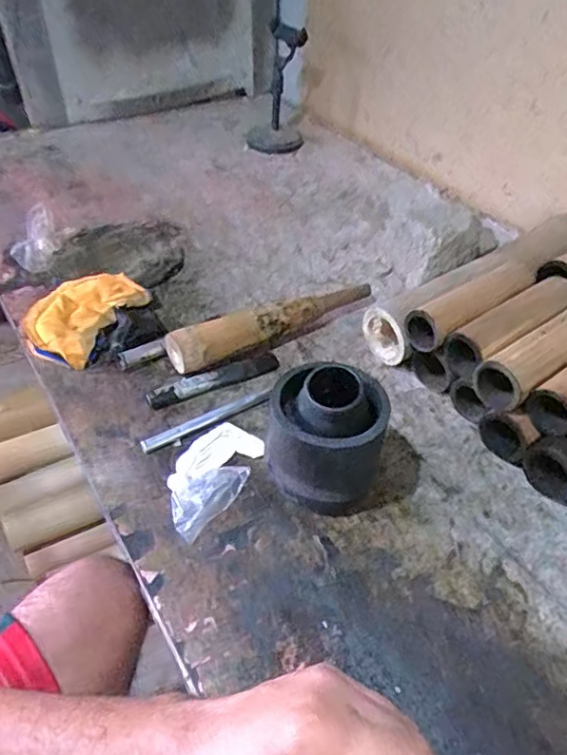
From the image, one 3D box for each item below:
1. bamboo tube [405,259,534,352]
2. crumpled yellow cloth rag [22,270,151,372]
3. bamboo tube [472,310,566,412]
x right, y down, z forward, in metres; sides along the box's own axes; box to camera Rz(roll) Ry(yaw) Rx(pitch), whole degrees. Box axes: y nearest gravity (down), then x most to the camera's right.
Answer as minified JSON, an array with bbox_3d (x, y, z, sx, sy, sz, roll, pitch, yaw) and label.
[{"bbox_3d":[0.222,-0.084,0.663,0.175,0.053,0.051,-25,50,-28],"label":"bamboo tube"},{"bbox_3d":[-0.252,-0.077,0.718,0.121,0.033,0.157,23,46,19],"label":"crumpled yellow cloth rag"},{"bbox_3d":[0.283,-0.026,0.610,0.183,0.057,0.055,-26,51,-29],"label":"bamboo tube"}]

